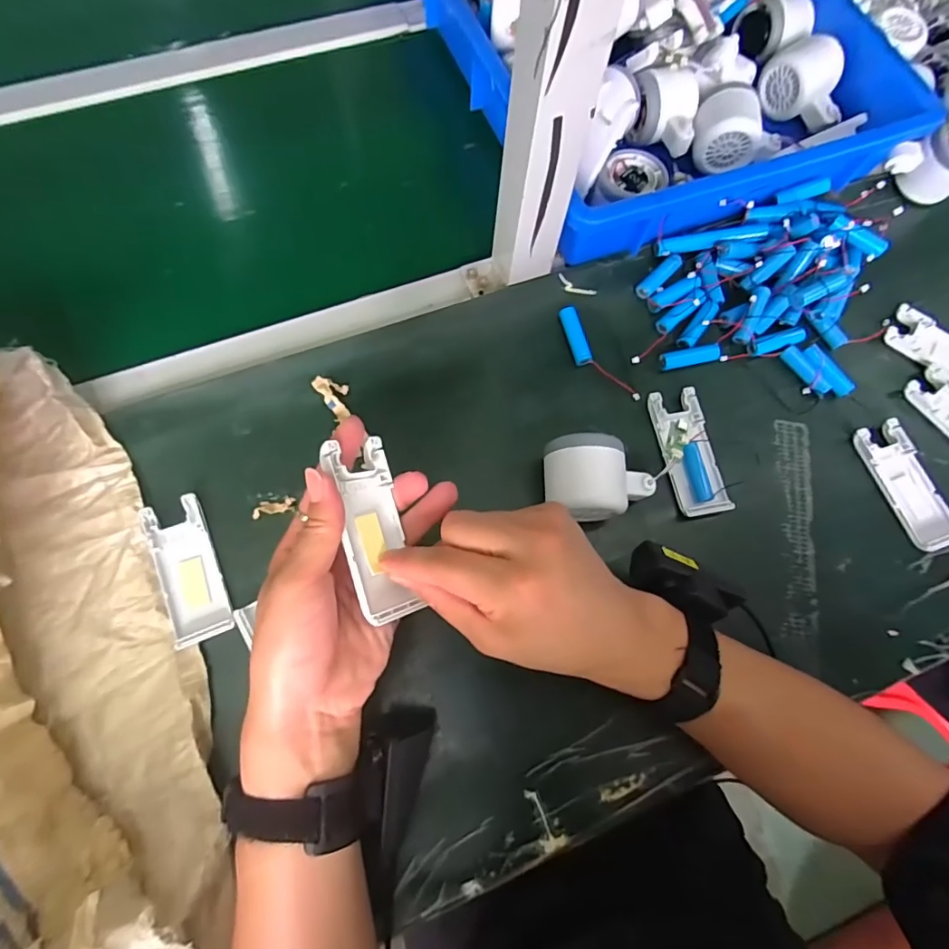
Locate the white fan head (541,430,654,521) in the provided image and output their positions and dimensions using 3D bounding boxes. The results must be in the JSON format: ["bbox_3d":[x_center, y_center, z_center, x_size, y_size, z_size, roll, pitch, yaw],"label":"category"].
[{"bbox_3d":[0.095,0.004,0.380,0.086,0.055,0.061,0,73,-3],"label":"white fan head"}]

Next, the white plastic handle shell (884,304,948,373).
[{"bbox_3d":[0.406,-0.104,0.439,0.099,0.011,0.043,40,75,9],"label":"white plastic handle shell"}]

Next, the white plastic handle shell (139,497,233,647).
[{"bbox_3d":[-0.203,0.067,0.361,0.037,0.012,0.100,-21,76,-9],"label":"white plastic handle shell"}]

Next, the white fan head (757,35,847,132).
[{"bbox_3d":[0.318,-0.375,0.503,0.065,0.053,0.080,-10,97,-1],"label":"white fan head"}]

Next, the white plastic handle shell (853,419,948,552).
[{"bbox_3d":[0.343,0.008,0.404,0.038,0.012,0.103,-17,75,-8],"label":"white plastic handle shell"}]

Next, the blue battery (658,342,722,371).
[{"bbox_3d":[0.182,-0.098,0.429,0.050,0.014,0.014,-8,74,-6],"label":"blue battery"}]

